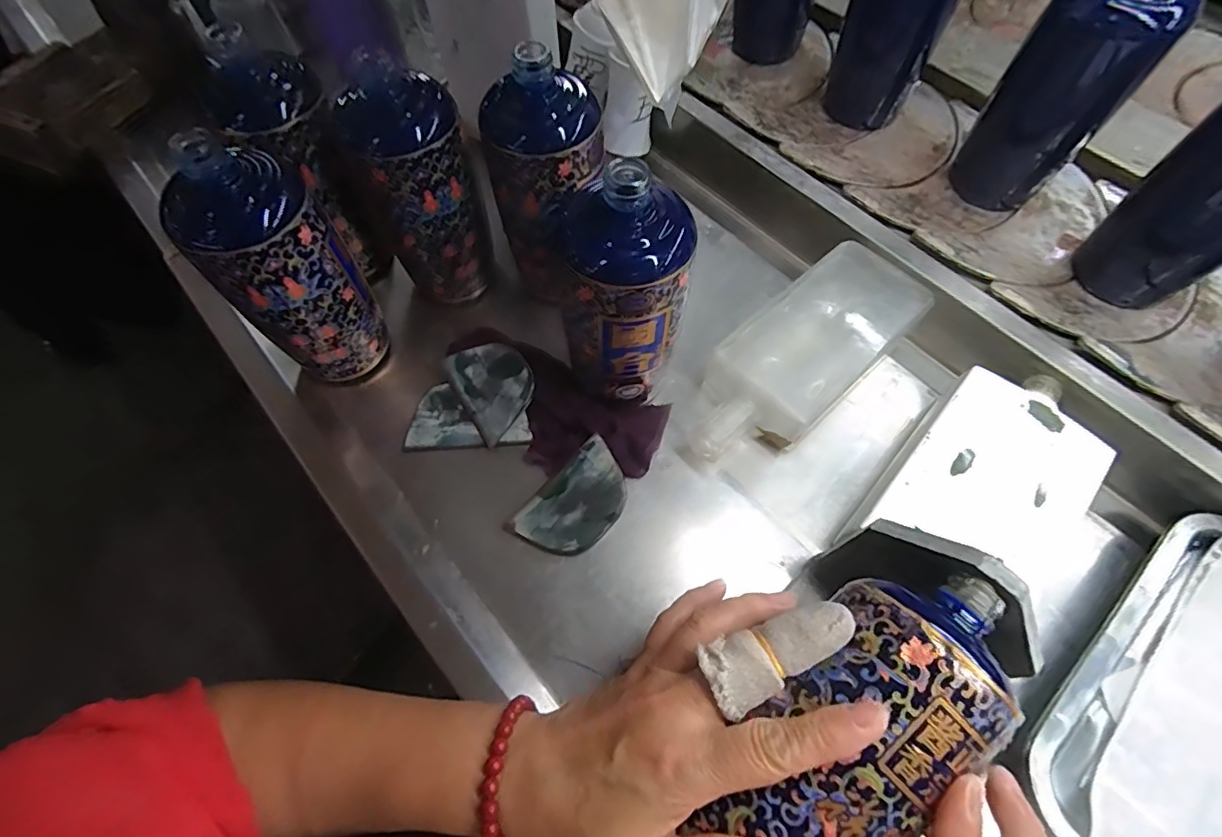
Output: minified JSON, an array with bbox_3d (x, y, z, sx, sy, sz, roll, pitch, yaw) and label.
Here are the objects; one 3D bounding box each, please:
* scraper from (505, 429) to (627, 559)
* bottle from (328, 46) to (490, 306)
[{"bbox_3d":[-0.024,0.063,0.381,0.054,0.018,0.088,41,74,17],"label":"scraper"},{"bbox_3d":[-0.144,-0.172,0.408,0.083,0.166,0.080,-28,69,-10],"label":"bottle"}]

